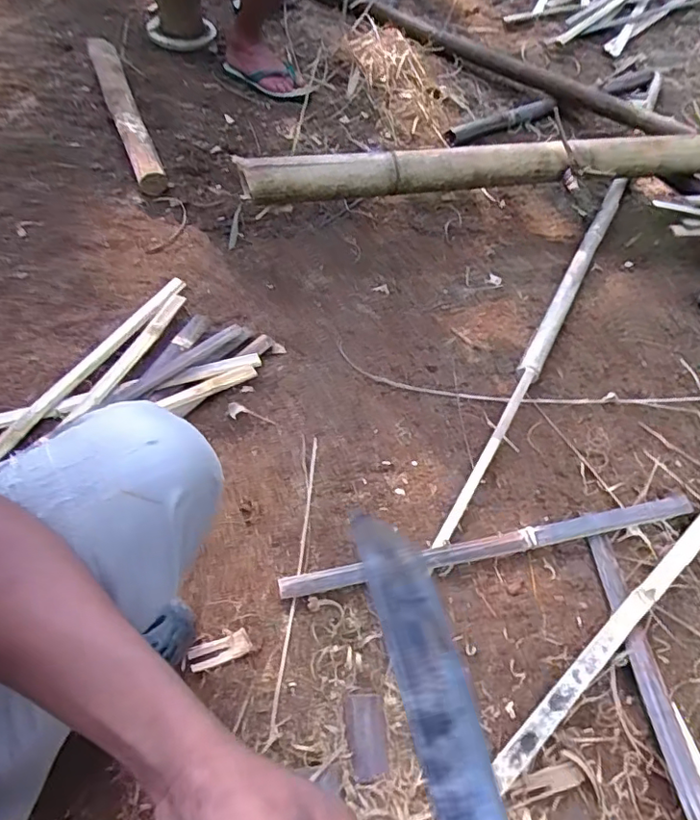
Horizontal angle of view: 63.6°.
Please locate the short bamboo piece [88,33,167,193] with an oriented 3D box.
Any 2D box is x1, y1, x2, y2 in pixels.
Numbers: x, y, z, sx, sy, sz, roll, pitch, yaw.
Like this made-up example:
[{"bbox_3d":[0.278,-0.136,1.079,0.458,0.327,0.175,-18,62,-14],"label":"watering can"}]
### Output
[{"bbox_3d":[-0.543,-0.714,1.350,0.072,0.086,0.590,-15,58,-21],"label":"short bamboo piece"}]

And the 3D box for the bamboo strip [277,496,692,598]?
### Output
[{"bbox_3d":[0.214,0.196,0.824,0.630,0.025,0.033,-8,57,-11],"label":"bamboo strip"}]

